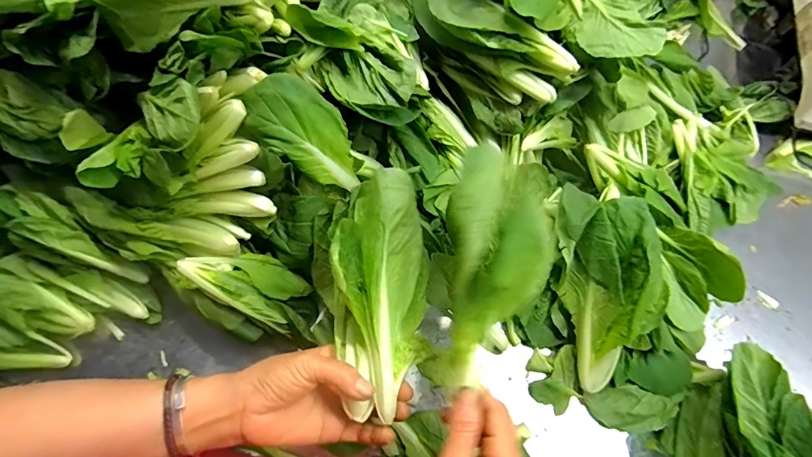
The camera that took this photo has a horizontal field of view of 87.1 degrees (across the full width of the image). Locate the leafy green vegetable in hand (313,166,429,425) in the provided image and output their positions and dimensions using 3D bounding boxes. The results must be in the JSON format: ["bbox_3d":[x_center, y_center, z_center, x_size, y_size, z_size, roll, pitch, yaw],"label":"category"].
[{"bbox_3d":[-0.023,0.039,0.350,0.079,0.060,0.197,3,68,0],"label":"leafy green vegetable in hand"}]

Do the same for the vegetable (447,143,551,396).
[{"bbox_3d":[0.066,0.026,0.319,0.076,0.027,0.176,10,83,3],"label":"vegetable"}]

